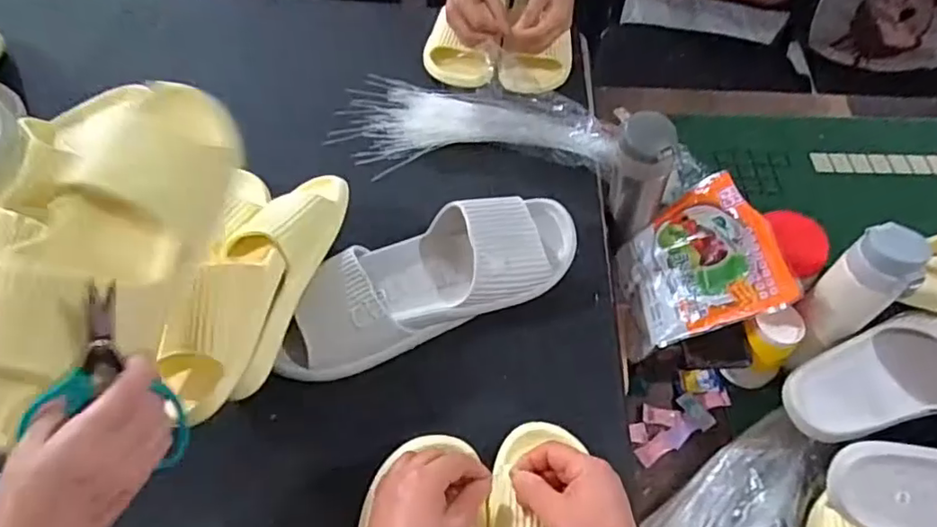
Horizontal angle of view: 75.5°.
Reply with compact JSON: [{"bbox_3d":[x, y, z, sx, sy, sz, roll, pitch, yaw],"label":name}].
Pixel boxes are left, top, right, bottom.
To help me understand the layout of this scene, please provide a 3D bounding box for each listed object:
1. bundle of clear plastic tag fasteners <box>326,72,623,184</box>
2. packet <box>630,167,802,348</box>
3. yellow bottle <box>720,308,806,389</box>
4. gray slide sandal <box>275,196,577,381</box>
[{"bbox_3d":[0.003,-0.175,0.775,0.363,0.061,0.161,17,57,8],"label":"bundle of clear plastic tag fasteners"},{"bbox_3d":[0.267,-0.007,0.702,0.161,0.022,0.174,-29,57,29],"label":"packet"},{"bbox_3d":[0.342,0.103,0.708,0.063,0.103,0.061,4,56,0],"label":"yellow bottle"},{"bbox_3d":[-0.035,0.014,0.625,0.329,0.078,0.108,-18,59,-14],"label":"gray slide sandal"}]

